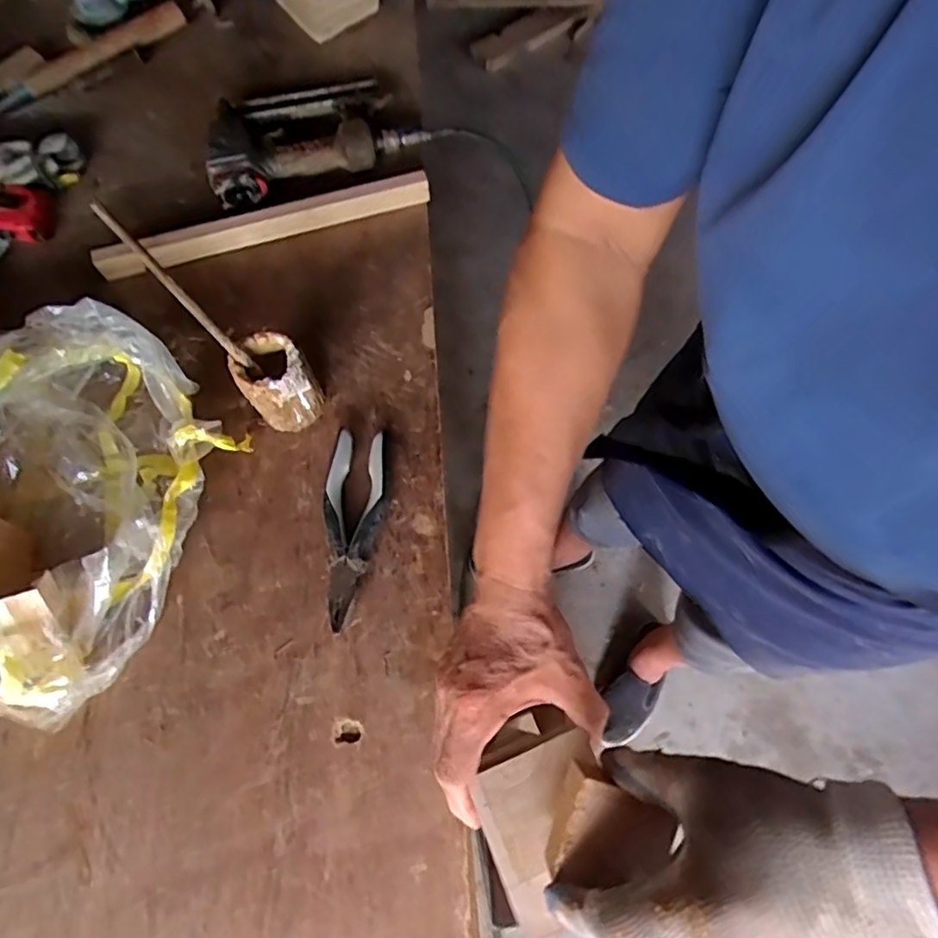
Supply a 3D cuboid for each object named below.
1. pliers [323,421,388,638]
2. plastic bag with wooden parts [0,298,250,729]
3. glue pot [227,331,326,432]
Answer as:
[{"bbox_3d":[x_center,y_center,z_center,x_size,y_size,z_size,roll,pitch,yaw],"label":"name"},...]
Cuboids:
[{"bbox_3d":[-0.112,0.052,0.580,0.054,0.025,0.189,4,69,1],"label":"pliers"},{"bbox_3d":[-0.421,0.001,0.550,0.342,0.132,0.328,22,69,9],"label":"plastic bag with wooden parts"},{"bbox_3d":[-0.186,-0.084,0.605,0.068,0.094,0.059,-28,70,-11],"label":"glue pot"}]

